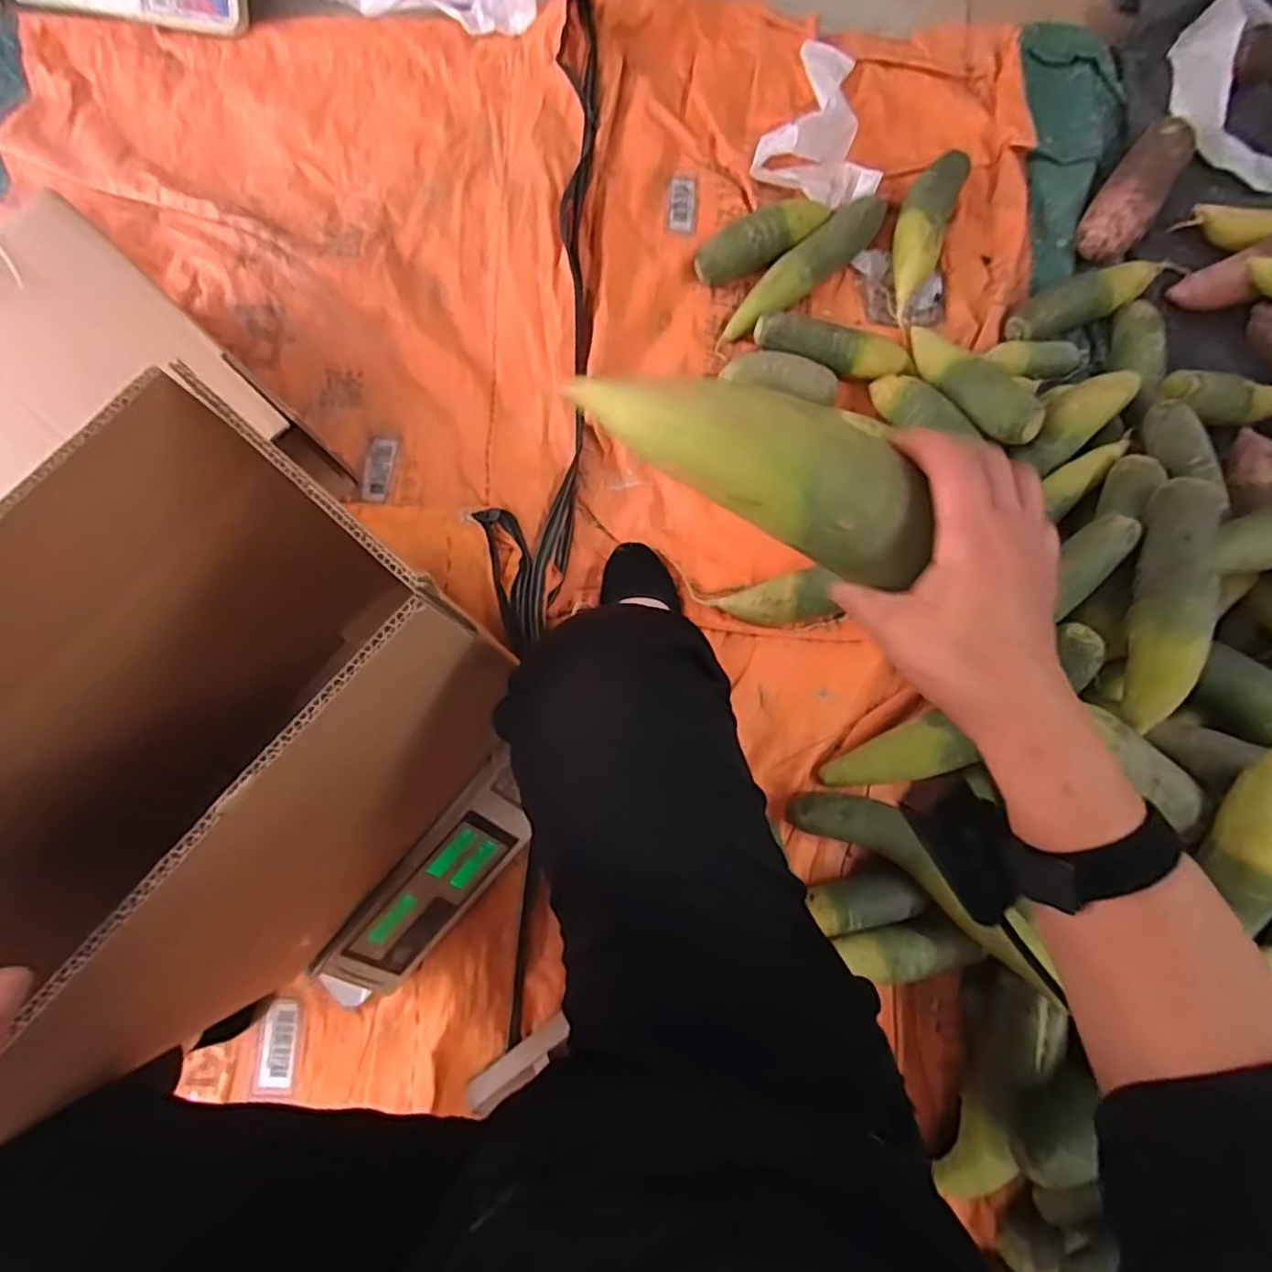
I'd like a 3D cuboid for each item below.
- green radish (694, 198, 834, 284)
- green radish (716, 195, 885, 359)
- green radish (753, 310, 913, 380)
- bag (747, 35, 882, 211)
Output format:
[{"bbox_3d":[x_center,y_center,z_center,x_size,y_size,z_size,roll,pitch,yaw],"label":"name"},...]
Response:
[{"bbox_3d":[0.163,-0.509,0.845,0.182,0.048,0.059,-30,81,-6],"label":"green radish"},{"bbox_3d":[0.212,-0.469,0.846,0.286,0.055,0.048,-41,83,-7],"label":"green radish"},{"bbox_3d":[0.249,-0.361,0.826,0.197,0.058,0.058,13,80,2],"label":"green radish"},{"bbox_3d":[0.272,-0.701,0.882,0.159,0.067,0.252,20,80,3],"label":"bag"}]

